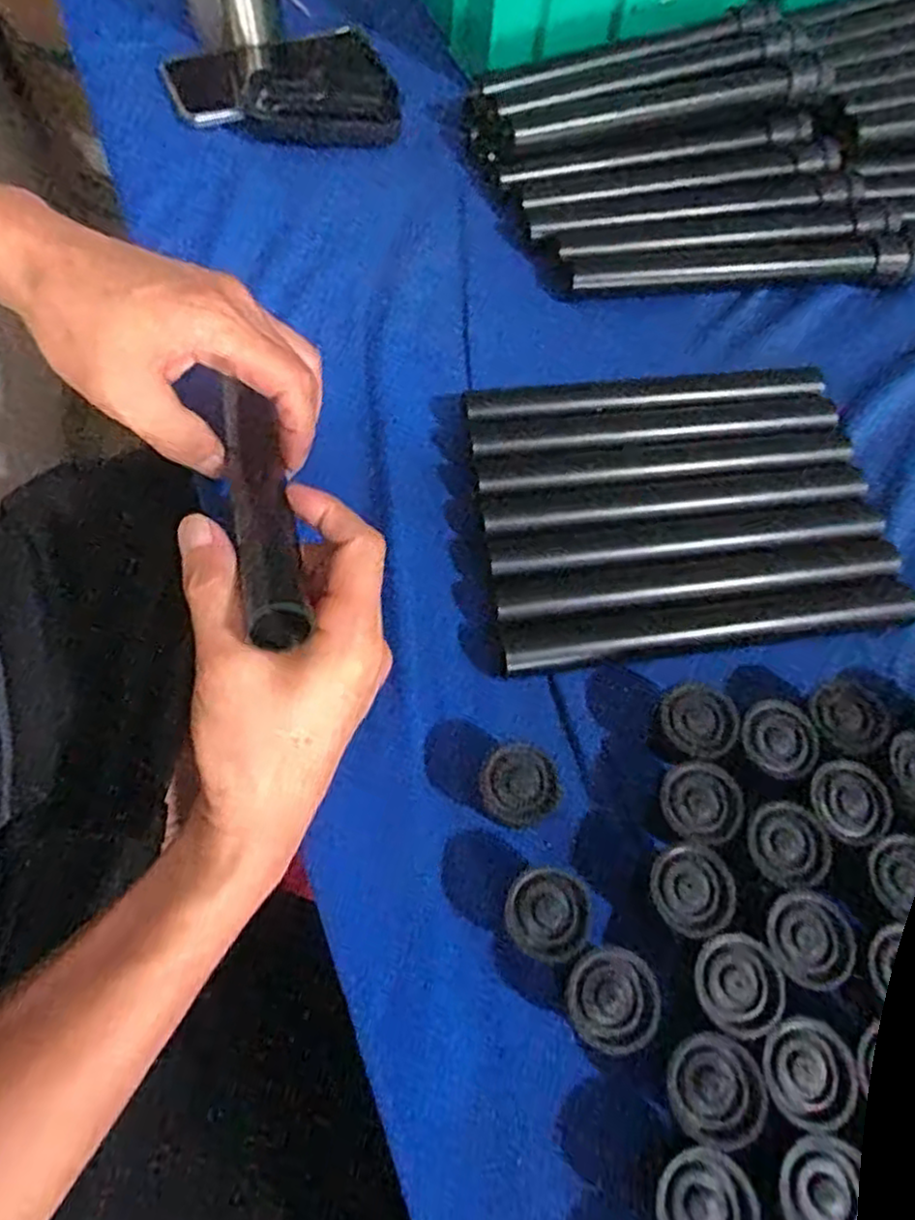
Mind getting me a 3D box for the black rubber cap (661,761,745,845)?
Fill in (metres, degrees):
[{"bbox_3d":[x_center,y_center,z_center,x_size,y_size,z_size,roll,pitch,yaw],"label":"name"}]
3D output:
[{"bbox_3d":[0.105,0.089,0.317,0.034,0.029,0.034,1,64,-3],"label":"black rubber cap"}]

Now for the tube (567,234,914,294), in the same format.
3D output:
[{"bbox_3d":[0.198,-0.233,0.479,0.245,0.021,0.024,-5,65,-6],"label":"tube"}]

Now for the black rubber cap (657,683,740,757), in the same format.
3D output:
[{"bbox_3d":[0.109,0.055,0.331,0.032,0.028,0.033,1,64,-3],"label":"black rubber cap"}]

